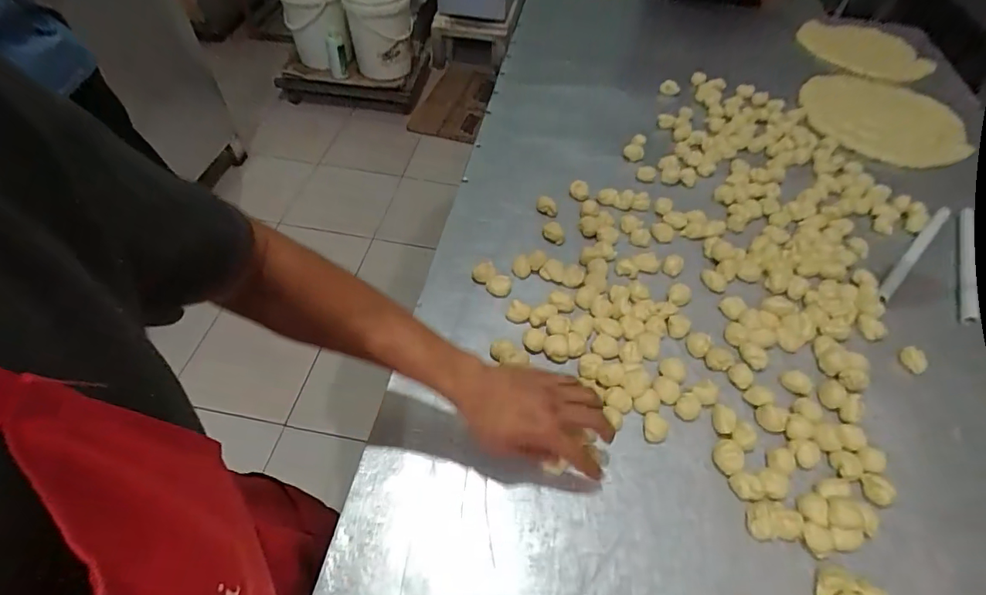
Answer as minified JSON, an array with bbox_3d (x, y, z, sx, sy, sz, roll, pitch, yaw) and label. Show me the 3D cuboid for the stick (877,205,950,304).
[{"bbox_3d":[0.686,-0.072,0.783,0.298,0.013,0.020,-36,61,-26],"label":"stick"}]

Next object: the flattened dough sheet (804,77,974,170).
[{"bbox_3d":[0.844,-0.401,1.042,0.331,0.018,0.353,27,56,10],"label":"flattened dough sheet"}]

